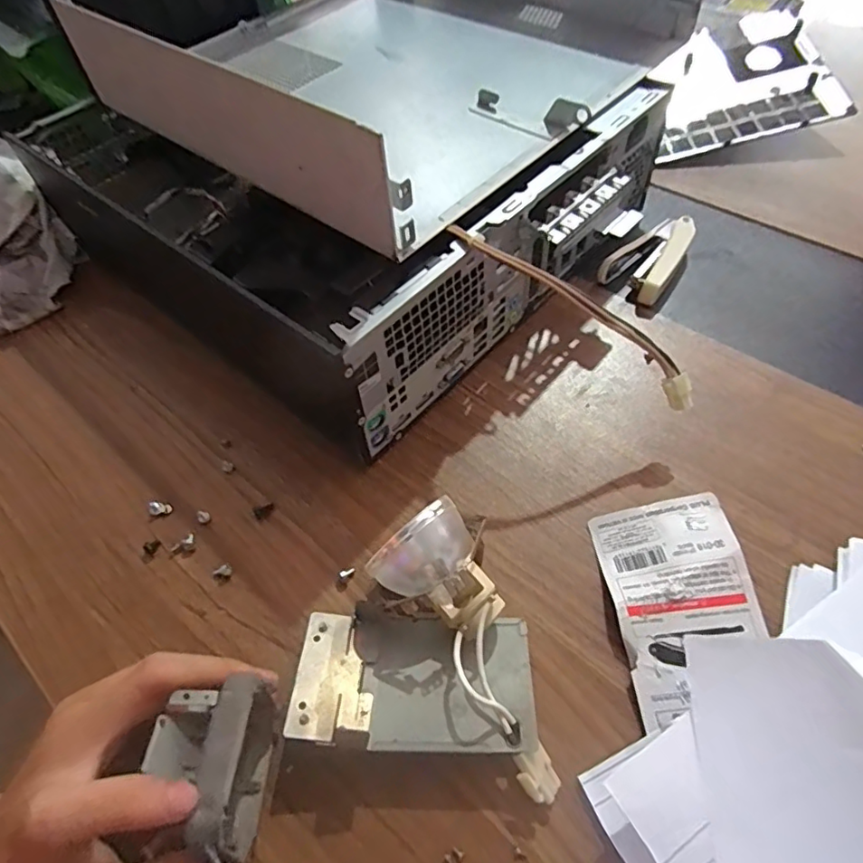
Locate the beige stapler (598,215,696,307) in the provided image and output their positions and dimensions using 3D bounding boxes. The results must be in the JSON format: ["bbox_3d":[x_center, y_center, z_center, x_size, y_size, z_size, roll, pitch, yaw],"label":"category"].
[{"bbox_3d":[0.169,-0.135,0.429,0.046,0.021,0.090,31,62,23],"label":"beige stapler"}]

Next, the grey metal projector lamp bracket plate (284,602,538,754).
[{"bbox_3d":[-0.008,0.114,0.261,0.106,0.030,0.062,0,55,4],"label":"grey metal projector lamp bracket plate"}]

